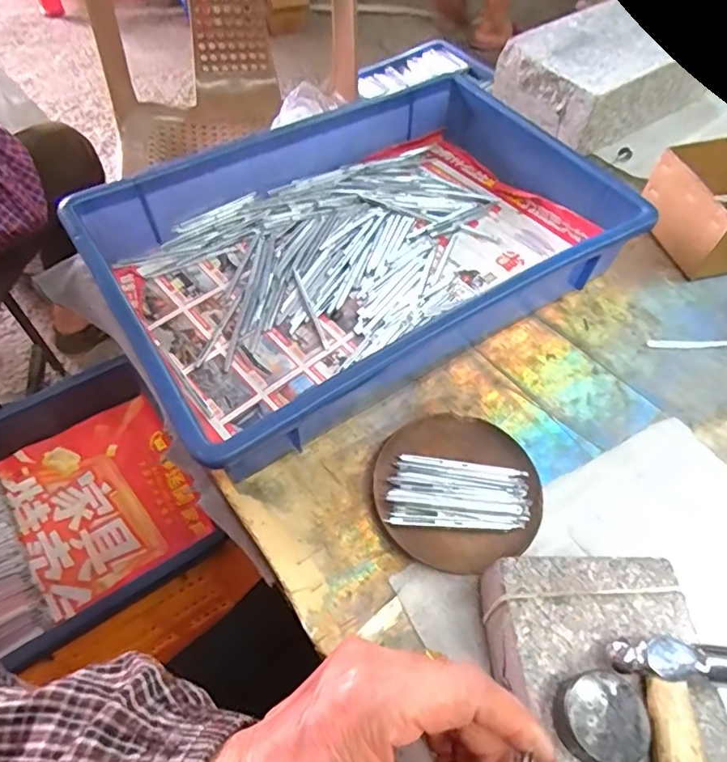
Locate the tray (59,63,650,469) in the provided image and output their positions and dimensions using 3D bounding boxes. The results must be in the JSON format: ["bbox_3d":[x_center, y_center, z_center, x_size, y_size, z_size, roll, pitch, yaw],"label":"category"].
[{"bbox_3d":[0.002,-0.124,0.477,0.417,0.077,0.273,-30,63,-19],"label":"tray"}]

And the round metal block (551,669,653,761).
[{"bbox_3d":[0.110,0.158,0.253,0.036,0.021,0.036,1,57,-1],"label":"round metal block"}]

